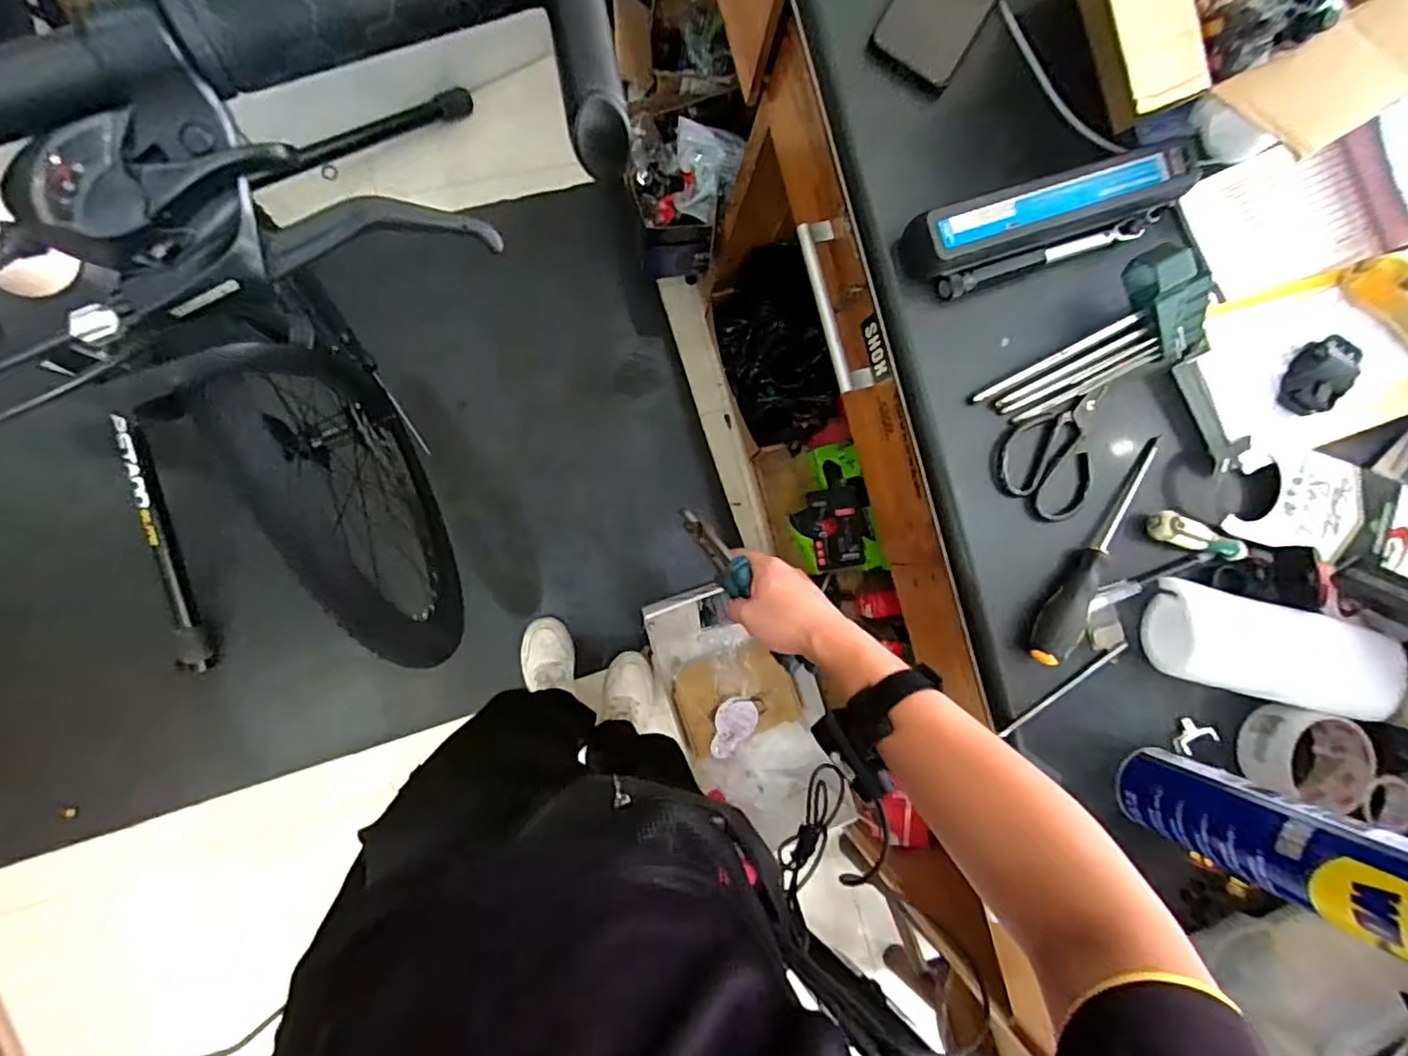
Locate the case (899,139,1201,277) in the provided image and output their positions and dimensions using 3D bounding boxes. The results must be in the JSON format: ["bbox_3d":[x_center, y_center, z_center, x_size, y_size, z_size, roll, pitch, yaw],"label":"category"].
[{"bbox_3d":[0.294,-0.264,0.534,0.257,0.049,0.059,-20,90,-8],"label":"case"}]

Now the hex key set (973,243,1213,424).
[{"bbox_3d":[0.330,-0.149,0.531,0.208,0.059,0.095,-31,91,5],"label":"hex key set"}]

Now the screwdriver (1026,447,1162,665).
[{"bbox_3d":[0.333,0.024,0.525,0.028,0.029,0.209,35,83,-4],"label":"screwdriver"}]

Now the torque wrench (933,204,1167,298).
[{"bbox_3d":[0.296,-0.233,0.533,0.205,0.026,0.016,-20,90,-8],"label":"torque wrench"}]

